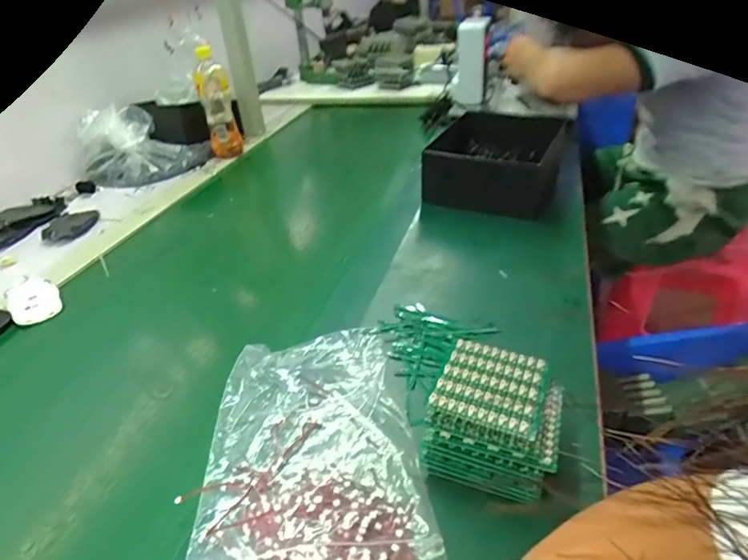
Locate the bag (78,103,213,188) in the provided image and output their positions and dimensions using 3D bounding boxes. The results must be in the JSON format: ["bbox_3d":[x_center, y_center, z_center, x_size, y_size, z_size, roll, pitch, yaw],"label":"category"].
[{"bbox_3d":[-0.474,-0.284,1.030,0.245,0.121,0.155,-18,35,-19],"label":"bag"}]

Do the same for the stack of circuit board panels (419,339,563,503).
[{"bbox_3d":[0.098,0.109,0.399,0.094,0.064,0.095,9,35,20],"label":"stack of circuit board panels"}]

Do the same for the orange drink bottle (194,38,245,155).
[{"bbox_3d":[-0.327,-0.364,1.040,0.067,0.207,0.054,-13,34,-13],"label":"orange drink bottle"}]

